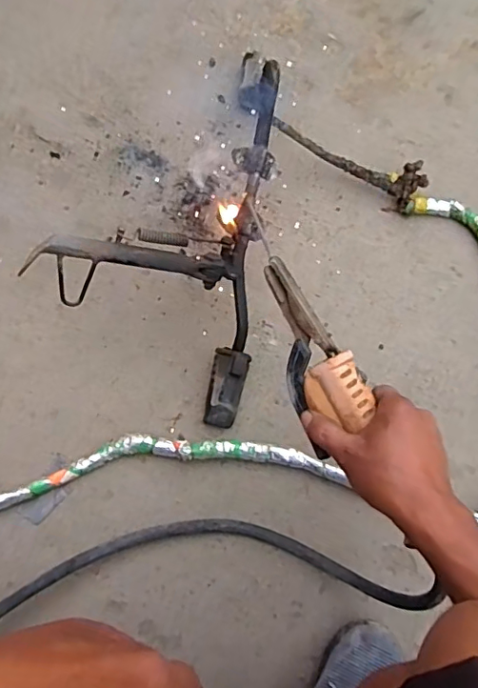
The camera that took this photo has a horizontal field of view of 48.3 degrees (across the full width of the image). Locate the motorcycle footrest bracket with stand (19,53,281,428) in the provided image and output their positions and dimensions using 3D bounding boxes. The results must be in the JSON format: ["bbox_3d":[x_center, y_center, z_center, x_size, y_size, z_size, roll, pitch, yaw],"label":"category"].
[{"bbox_3d":[-0.086,-0.137,0.643,0.234,0.160,0.433,8,75,0],"label":"motorcycle footrest bracket with stand"}]

